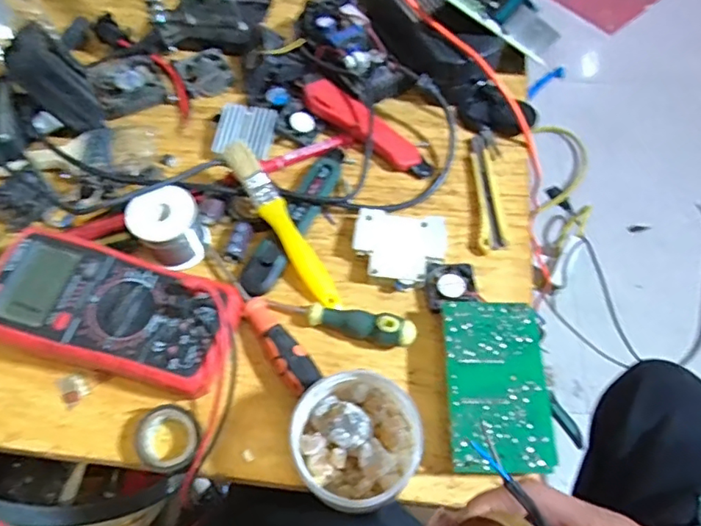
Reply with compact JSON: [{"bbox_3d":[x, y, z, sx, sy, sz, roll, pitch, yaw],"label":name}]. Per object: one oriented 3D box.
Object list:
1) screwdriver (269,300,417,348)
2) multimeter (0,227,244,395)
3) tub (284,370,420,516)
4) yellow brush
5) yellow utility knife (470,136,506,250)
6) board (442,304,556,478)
[{"bbox_3d":[-0.009,0.044,0.441,0.120,0.025,0.021,15,63,9],"label":"screwdriver"},{"bbox_3d":[-0.177,0.039,0.426,0.193,0.047,0.090,14,62,8],"label":"multimeter"},{"bbox_3d":[0.006,0.121,0.379,0.084,0.055,0.084,0,61,1],"label":"tub"},{"bbox_3d":[-0.057,-0.033,0.470,0.023,0.010,0.163,-32,85,-15],"label":"yellow brush"},{"bbox_3d":[0.125,-0.067,0.511,0.019,0.007,0.124,0,61,1],"label":"yellow utility knife"},{"bbox_3d":[0.107,0.091,0.412,0.069,0.029,0.123,1,61,1],"label":"board"}]

